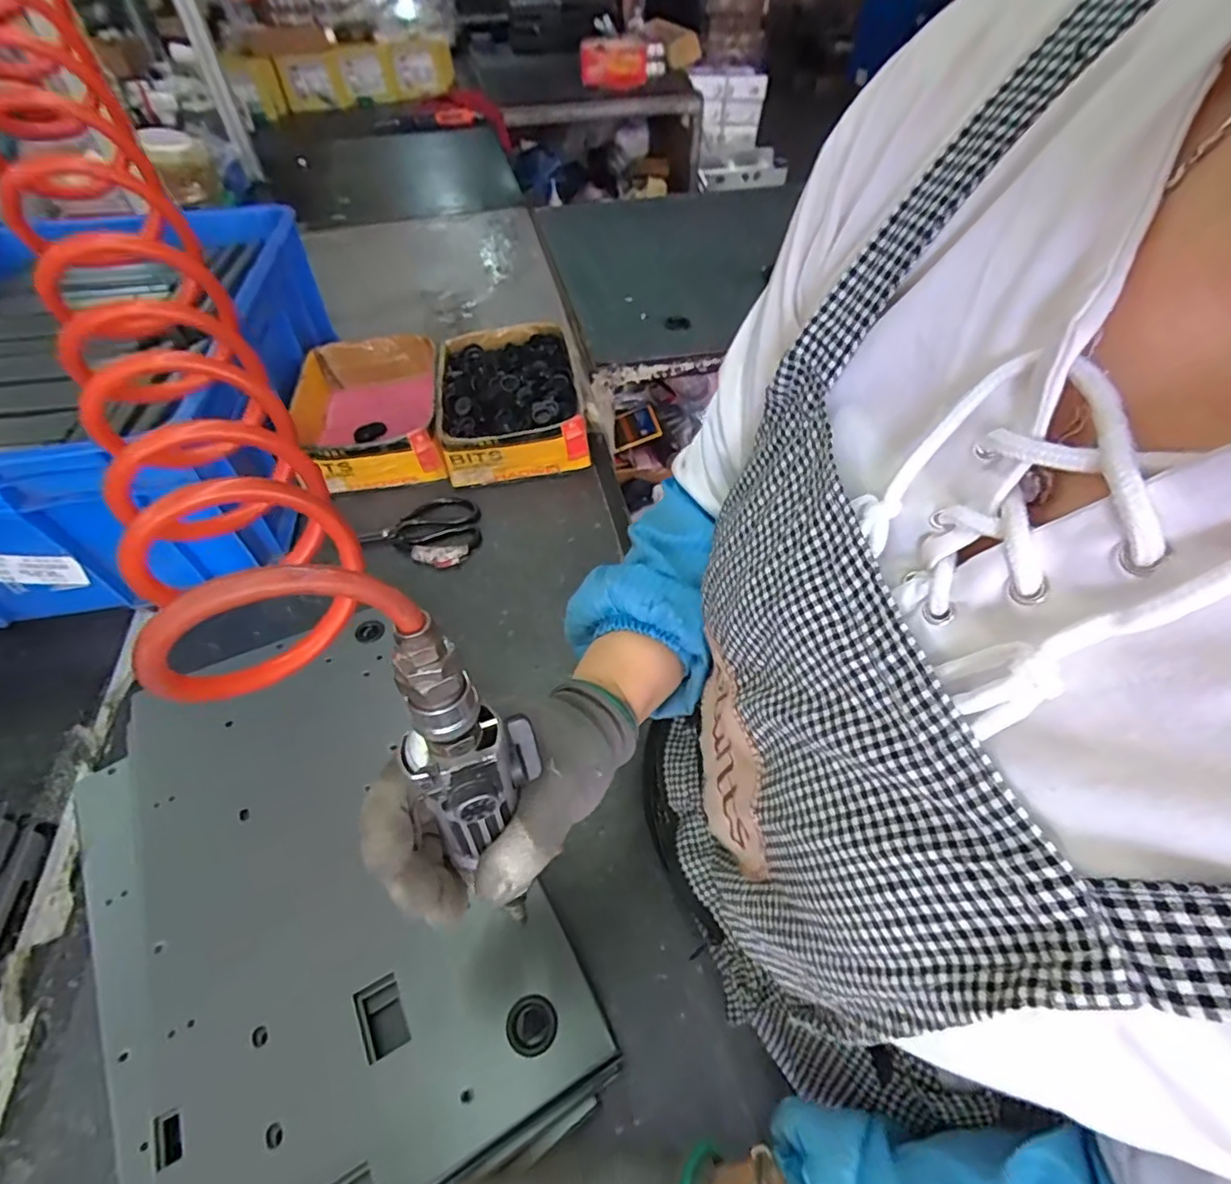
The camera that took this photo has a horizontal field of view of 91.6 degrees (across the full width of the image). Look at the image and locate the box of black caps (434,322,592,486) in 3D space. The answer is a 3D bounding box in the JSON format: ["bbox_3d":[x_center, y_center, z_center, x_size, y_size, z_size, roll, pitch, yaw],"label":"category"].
[{"bbox_3d":[-0.145,-0.263,0.824,0.178,0.090,0.290,-11,49,-4],"label":"box of black caps"}]

